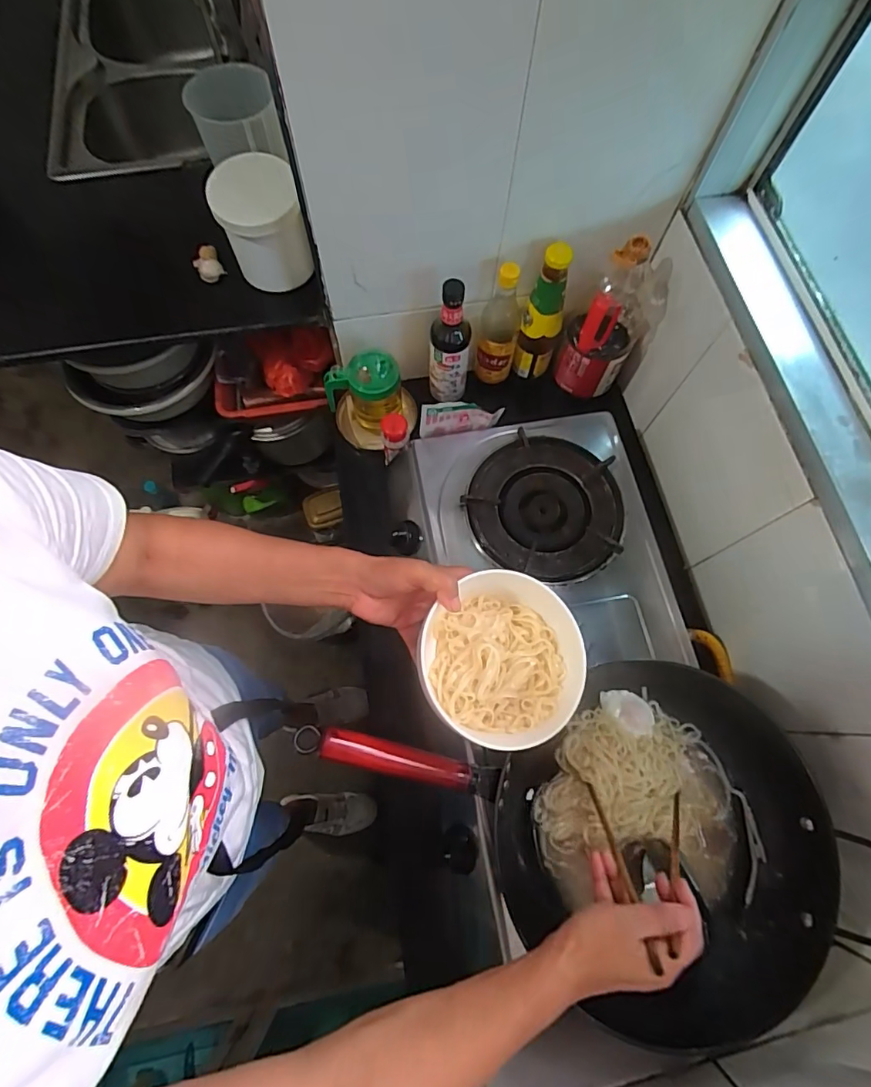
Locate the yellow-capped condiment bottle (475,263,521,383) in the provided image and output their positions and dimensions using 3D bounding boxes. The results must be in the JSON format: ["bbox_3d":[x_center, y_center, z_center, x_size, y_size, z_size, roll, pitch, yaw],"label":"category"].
[{"bbox_3d":[0.105,-0.352,0.819,0.062,0.214,0.053,7,71,1],"label":"yellow-capped condiment bottle"}]

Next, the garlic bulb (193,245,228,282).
[{"bbox_3d":[-0.376,-0.461,0.835,0.042,0.047,0.040,-28,74,-10],"label":"garlic bulb"}]

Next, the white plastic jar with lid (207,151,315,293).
[{"bbox_3d":[-0.258,-0.470,0.755,0.115,0.145,0.118,0,71,-1],"label":"white plastic jar with lid"}]

